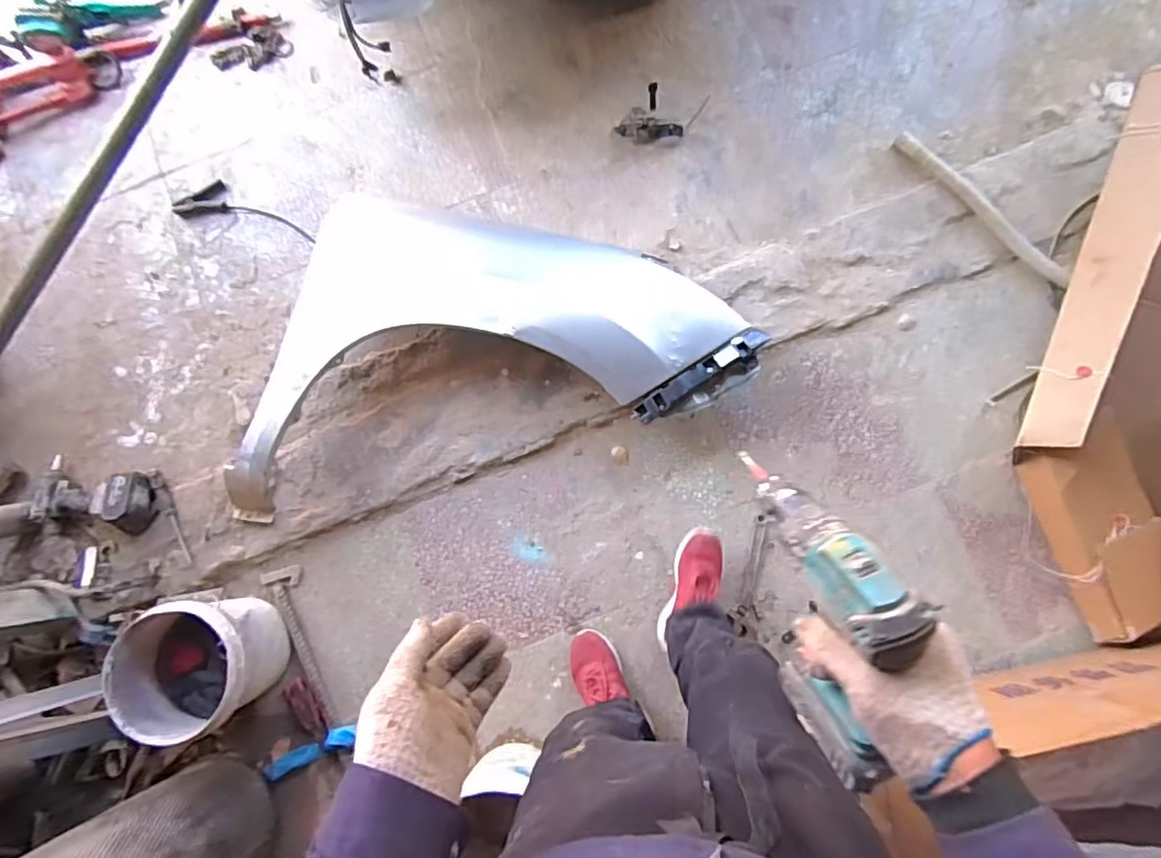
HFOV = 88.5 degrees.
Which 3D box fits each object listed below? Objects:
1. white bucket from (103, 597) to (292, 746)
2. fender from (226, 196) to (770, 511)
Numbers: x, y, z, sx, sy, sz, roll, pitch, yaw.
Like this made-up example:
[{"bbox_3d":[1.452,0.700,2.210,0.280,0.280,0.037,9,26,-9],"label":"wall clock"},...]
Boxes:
[{"bbox_3d":[-0.800,0.500,1.277,0.268,0.241,0.253,0,81,3],"label":"white bucket"},{"bbox_3d":[-0.258,-0.283,1.398,1.178,0.168,0.690,-13,81,1],"label":"fender"}]

